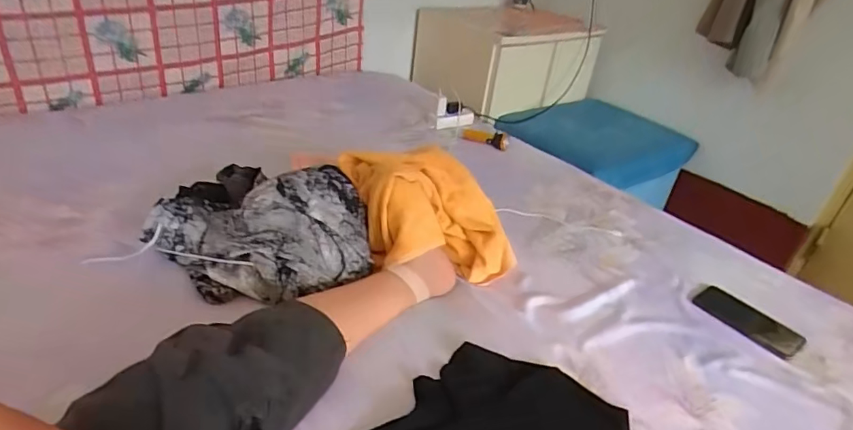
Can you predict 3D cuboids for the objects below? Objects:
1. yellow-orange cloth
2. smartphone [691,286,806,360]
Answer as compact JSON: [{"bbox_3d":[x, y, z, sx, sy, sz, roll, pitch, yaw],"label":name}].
[{"bbox_3d":[-0.001,-0.006,0.843,0.202,0.142,0.249,-11,36,-26],"label":"yellow-orange cloth"},{"bbox_3d":[0.508,0.166,0.802,0.060,0.008,0.151,-31,46,-24],"label":"smartphone"}]

